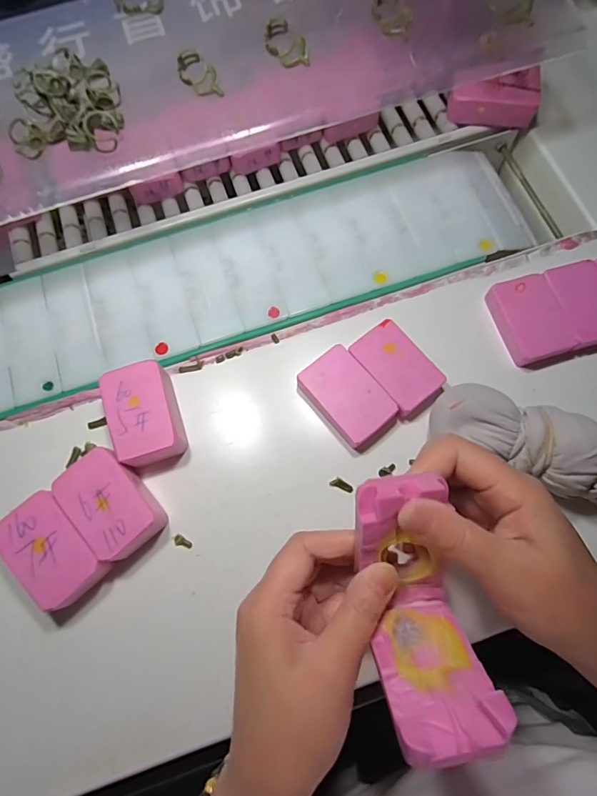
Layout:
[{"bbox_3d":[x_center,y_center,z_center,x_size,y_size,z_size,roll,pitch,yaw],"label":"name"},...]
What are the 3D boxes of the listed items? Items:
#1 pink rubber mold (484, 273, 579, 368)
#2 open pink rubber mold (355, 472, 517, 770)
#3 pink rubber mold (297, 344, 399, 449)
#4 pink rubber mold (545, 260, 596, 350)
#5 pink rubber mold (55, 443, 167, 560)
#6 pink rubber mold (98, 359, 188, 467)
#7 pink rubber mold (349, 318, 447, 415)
[{"bbox_3d":[0.187,-0.062,0.346,0.046,0.021,0.068,-15,75,-4],"label":"pink rubber mold"},{"bbox_3d":[0.056,0.096,0.205,0.047,0.055,0.119,-12,76,-3],"label":"open pink rubber mold"},{"bbox_3d":[0.036,0.000,0.330,0.046,0.022,0.071,-38,78,-9],"label":"pink rubber mold"},{"bbox_3d":[0.230,-0.074,0.347,0.046,0.024,0.069,-15,75,-3],"label":"pink rubber mold"},{"bbox_3d":[-0.132,0.075,0.305,0.047,0.029,0.074,-40,78,-9],"label":"pink rubber mold"},{"bbox_3d":[-0.116,0.013,0.322,0.046,0.026,0.076,-17,75,-4],"label":"pink rubber mold"},{"bbox_3d":[0.077,-0.024,0.335,0.044,0.019,0.069,-36,78,-9],"label":"pink rubber mold"}]

